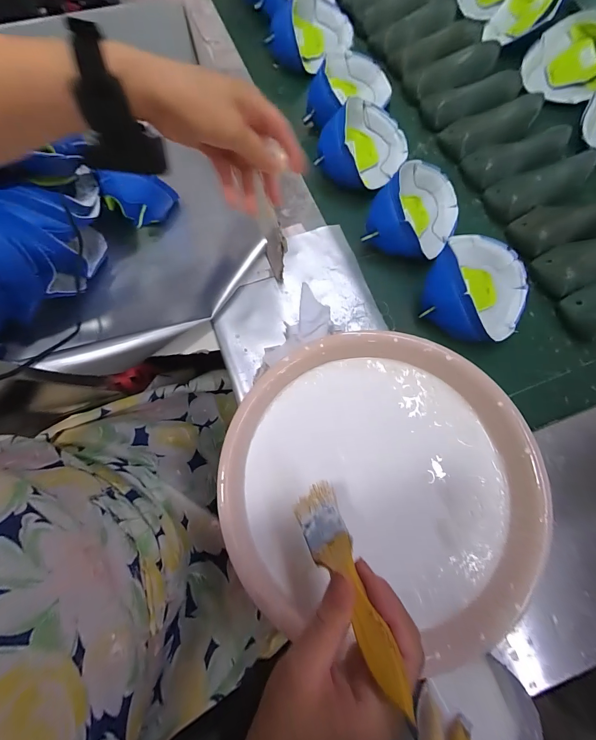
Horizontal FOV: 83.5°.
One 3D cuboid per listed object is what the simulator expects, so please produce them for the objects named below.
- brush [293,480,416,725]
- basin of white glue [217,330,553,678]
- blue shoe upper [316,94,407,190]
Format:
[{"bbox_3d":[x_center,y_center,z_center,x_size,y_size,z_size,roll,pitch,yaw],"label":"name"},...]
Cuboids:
[{"bbox_3d":[0.032,0.141,0.235,0.036,0.149,0.016,-24,116,-6],"label":"brush"},{"bbox_3d":[0.080,0.116,0.362,0.293,0.096,0.285,0,73,1],"label":"basin of white glue"},{"bbox_3d":[0.128,-0.421,0.621,0.123,0.093,0.196,38,77,12],"label":"blue shoe upper"}]

